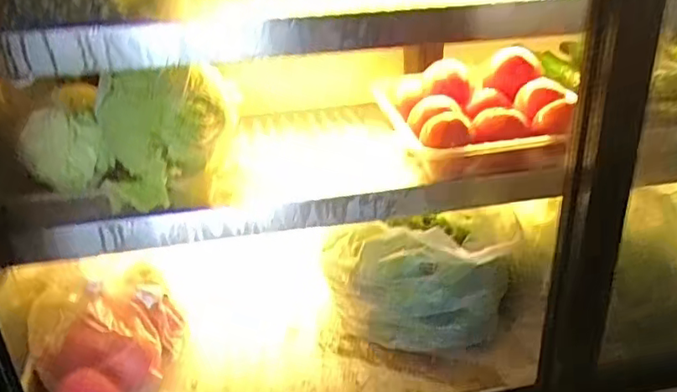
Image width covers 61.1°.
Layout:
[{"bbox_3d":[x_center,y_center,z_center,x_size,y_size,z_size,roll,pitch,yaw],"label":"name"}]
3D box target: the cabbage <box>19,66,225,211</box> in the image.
[{"bbox_3d":[-0.225,-0.065,0.602,0.184,0.116,0.103,7,27,23],"label":"cabbage"}]

